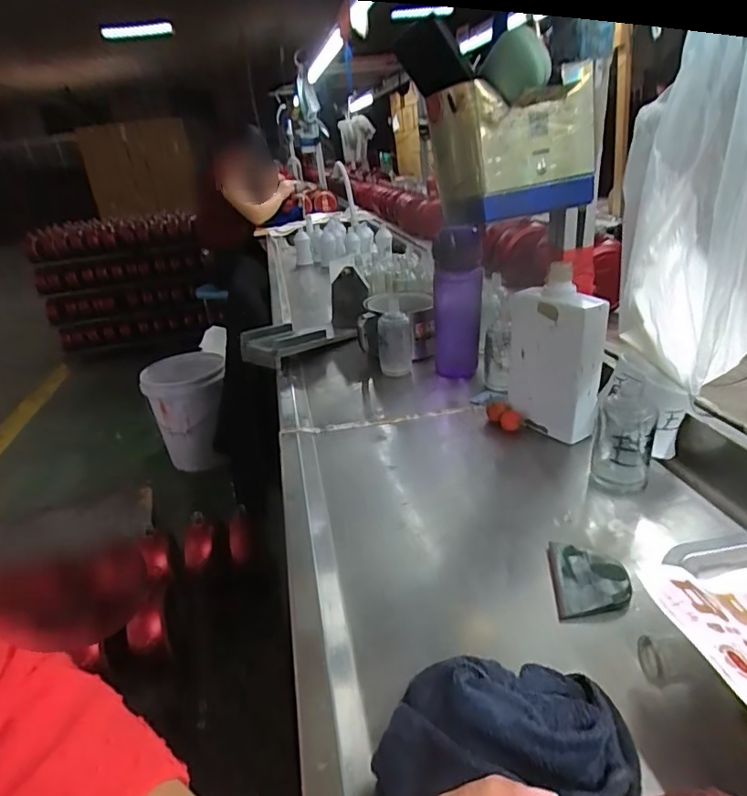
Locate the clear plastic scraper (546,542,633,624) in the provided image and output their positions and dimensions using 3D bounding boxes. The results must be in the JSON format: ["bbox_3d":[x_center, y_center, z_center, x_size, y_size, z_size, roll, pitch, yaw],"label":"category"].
[{"bbox_3d":[0.180,0.152,0.437,0.059,0.009,0.083,-1,27,11],"label":"clear plastic scraper"}]

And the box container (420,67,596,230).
[{"bbox_3d":[0.150,-0.279,0.600,0.162,0.126,0.119,-13,27,-13],"label":"box container"}]

